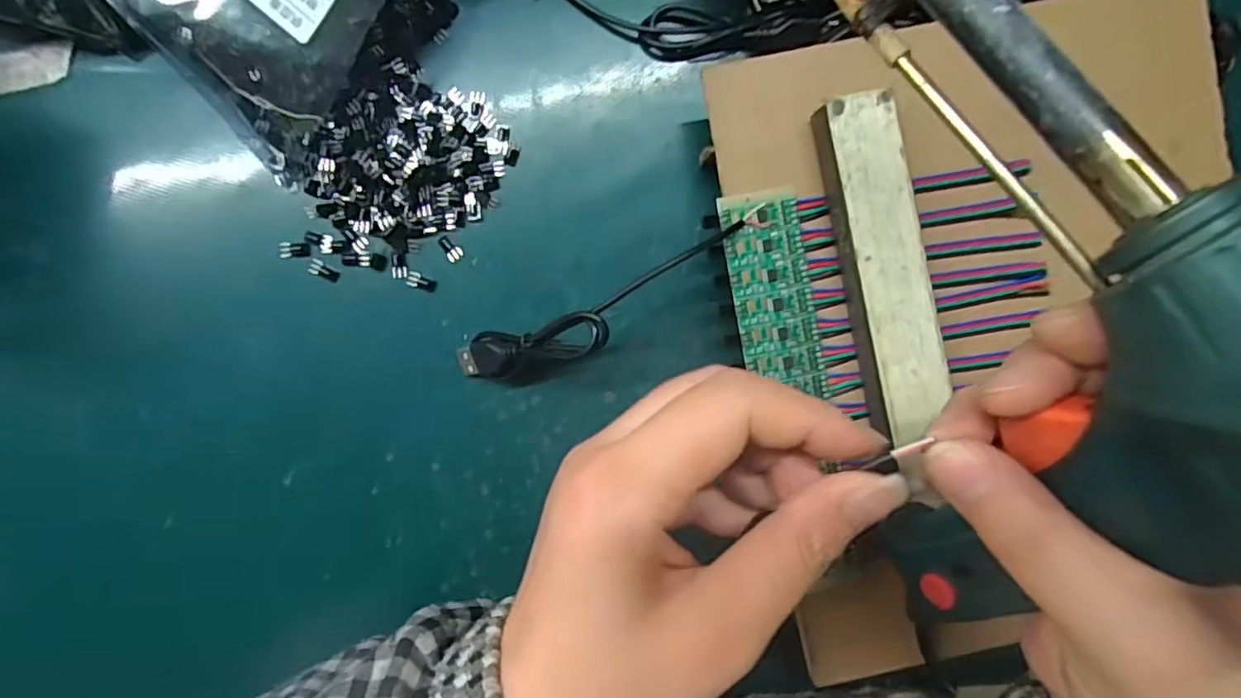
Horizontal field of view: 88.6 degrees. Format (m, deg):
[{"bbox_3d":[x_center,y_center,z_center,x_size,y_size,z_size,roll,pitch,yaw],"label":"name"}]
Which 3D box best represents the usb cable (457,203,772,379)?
[{"bbox_3d":[-0.004,-0.018,0.268,0.141,0.051,0.024,-24,94,0],"label":"usb cable"}]

